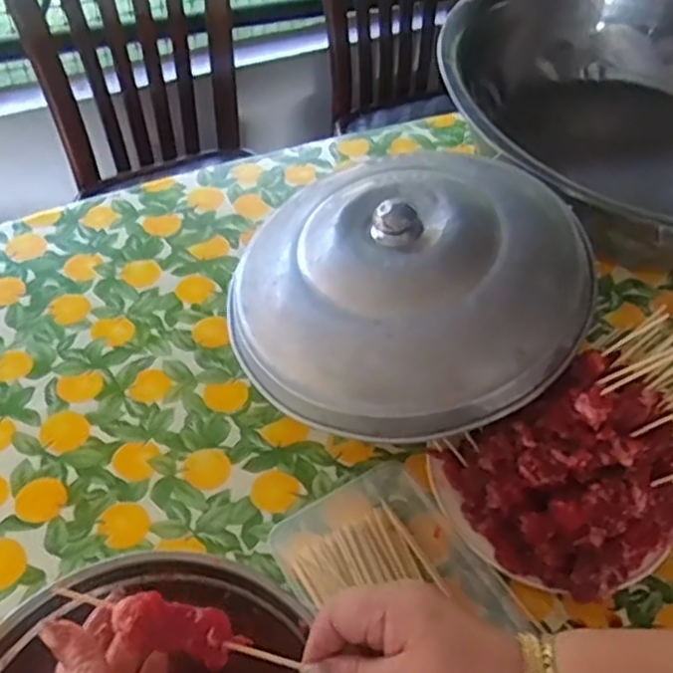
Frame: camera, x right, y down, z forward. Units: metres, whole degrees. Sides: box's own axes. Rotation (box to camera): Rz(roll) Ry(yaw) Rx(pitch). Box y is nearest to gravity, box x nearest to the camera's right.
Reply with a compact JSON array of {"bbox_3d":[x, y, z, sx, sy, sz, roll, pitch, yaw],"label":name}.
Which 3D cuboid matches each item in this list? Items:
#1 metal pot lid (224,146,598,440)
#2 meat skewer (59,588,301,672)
[{"bbox_3d":[0.073,-0.056,0.707,0.346,0.117,0.299,-4,53,-7],"label":"metal pot lid"},{"bbox_3d":[-0.094,0.170,0.422,0.140,0.016,0.027,16,53,3],"label":"meat skewer"}]

